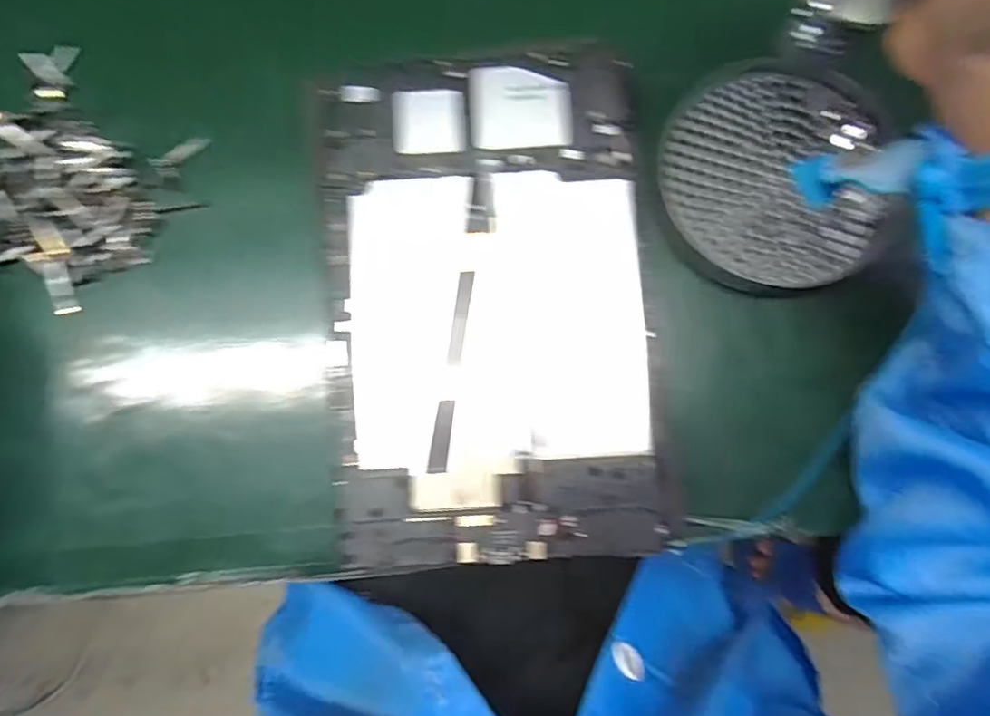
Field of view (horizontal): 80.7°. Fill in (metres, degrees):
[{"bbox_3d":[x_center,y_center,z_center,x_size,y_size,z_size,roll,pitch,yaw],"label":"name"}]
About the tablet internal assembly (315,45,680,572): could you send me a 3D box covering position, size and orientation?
[{"bbox_3d":[-0.003,-0.027,0.277,0.150,0.010,0.235,-4,84,0],"label":"tablet internal assembly"}]

